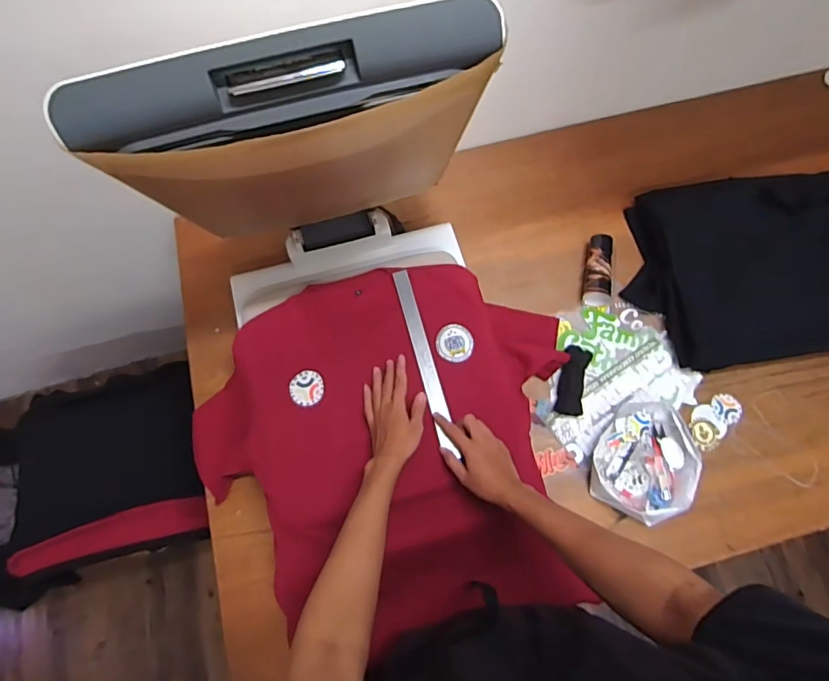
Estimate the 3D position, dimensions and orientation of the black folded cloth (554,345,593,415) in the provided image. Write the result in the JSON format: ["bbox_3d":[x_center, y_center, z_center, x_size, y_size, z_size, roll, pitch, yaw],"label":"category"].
[{"bbox_3d":[0.290,0.074,0.888,0.048,0.026,0.125,13,72,5],"label":"black folded cloth"}]

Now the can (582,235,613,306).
[{"bbox_3d":[0.358,-0.144,0.946,0.060,0.041,0.150,6,71,2],"label":"can"}]

